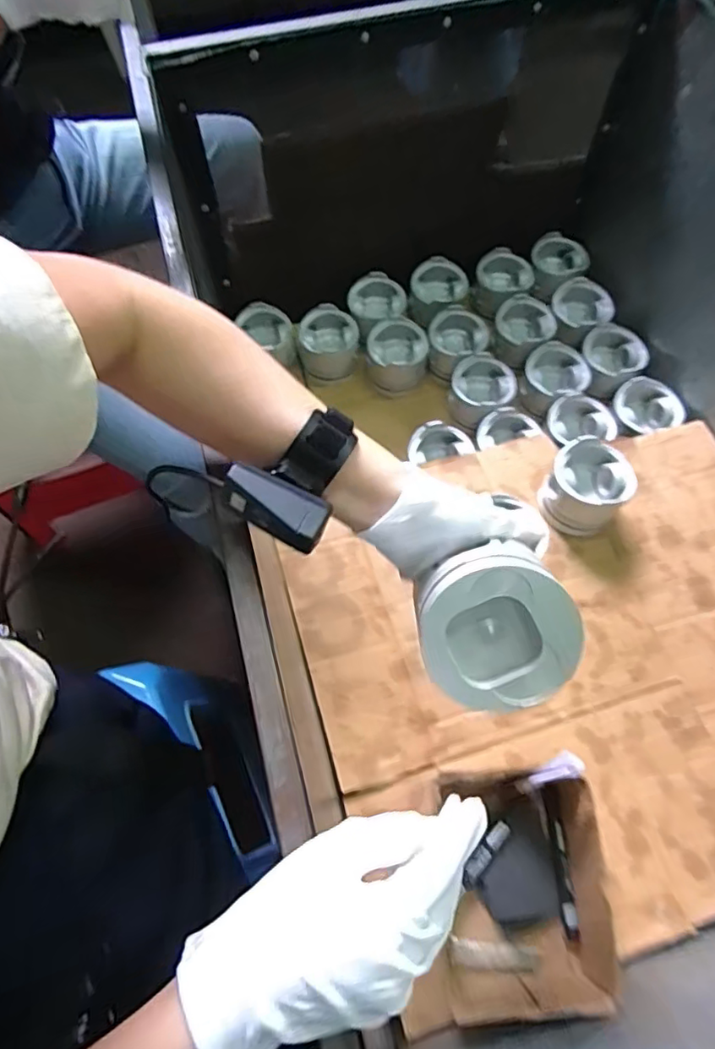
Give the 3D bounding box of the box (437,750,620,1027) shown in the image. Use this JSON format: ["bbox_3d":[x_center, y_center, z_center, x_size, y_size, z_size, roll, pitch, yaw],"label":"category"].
[{"bbox_3d":[0.166,0.371,0.598,0.159,0.094,0.216,2,66,0],"label":"box"}]

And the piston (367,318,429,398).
[{"bbox_3d":[0.071,-0.297,1.015,0.103,0.079,0.113,0,66,0],"label":"piston"}]

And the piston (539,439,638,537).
[{"bbox_3d":[0.318,-0.047,0.805,0.107,0.090,0.113,0,66,0],"label":"piston"}]

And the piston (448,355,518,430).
[{"bbox_3d":[0.216,-0.224,0.976,0.108,0.076,0.110,0,66,0],"label":"piston"}]

